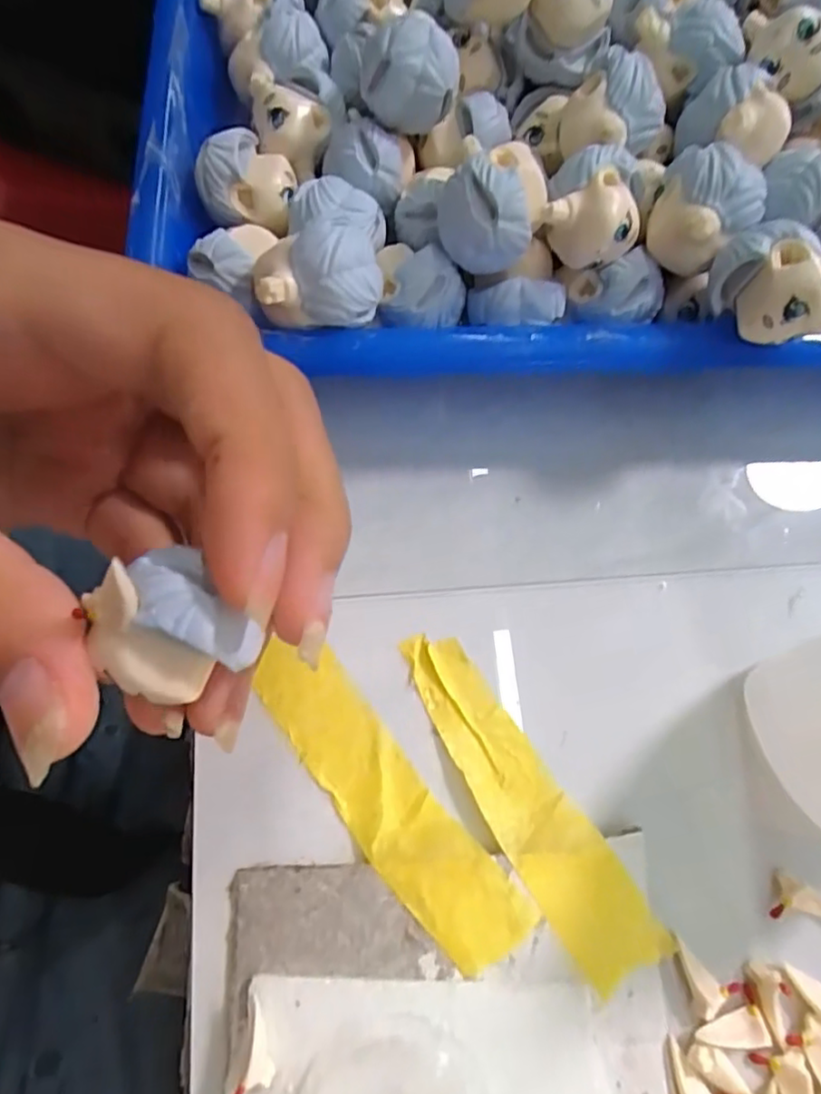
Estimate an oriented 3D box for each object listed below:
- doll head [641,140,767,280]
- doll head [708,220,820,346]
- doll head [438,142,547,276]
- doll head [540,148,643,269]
[{"bbox_3d":[0.068,-0.078,0.142,0.022,0.016,0.020,30,75,7],"label":"doll head"},{"bbox_3d":[0.081,-0.058,0.138,0.027,0.019,0.019,35,75,8],"label":"doll head"},{"bbox_3d":[0.019,-0.078,0.142,0.022,0.022,0.022,16,73,3],"label":"doll head"},{"bbox_3d":[0.042,-0.078,0.144,0.021,0.016,0.022,14,73,3],"label":"doll head"}]

